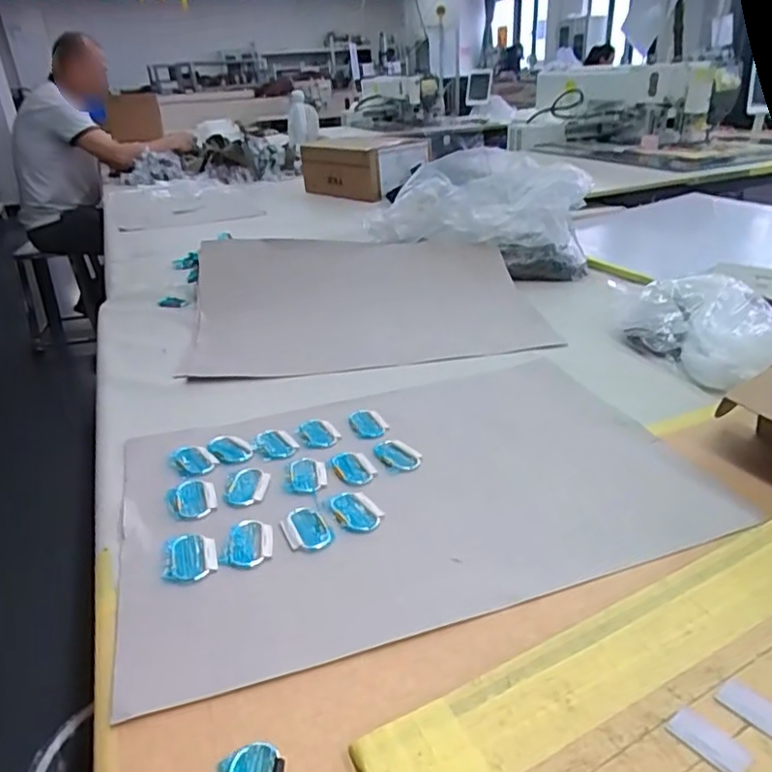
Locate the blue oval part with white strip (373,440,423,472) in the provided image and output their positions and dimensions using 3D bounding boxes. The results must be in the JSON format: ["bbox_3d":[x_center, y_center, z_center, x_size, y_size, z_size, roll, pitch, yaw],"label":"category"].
[{"bbox_3d":[0.012,0.074,0.649,0.037,0.004,0.059,-23,33,-32],"label":"blue oval part with white strip"}]

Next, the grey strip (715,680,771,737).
[{"bbox_3d":[0.229,0.199,0.368,0.022,0.004,0.042,-25,35,-32],"label":"grey strip"}]

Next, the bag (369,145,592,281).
[{"bbox_3d":[0.202,-0.343,1.181,0.401,0.157,0.304,17,34,34],"label":"bag"}]

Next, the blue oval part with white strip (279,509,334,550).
[{"bbox_3d":[-0.074,0.129,0.546,0.039,0.005,0.057,-15,30,-21],"label":"blue oval part with white strip"}]

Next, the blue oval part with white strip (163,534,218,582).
[{"bbox_3d":[-0.168,0.145,0.514,0.041,0.008,0.057,-10,28,-12],"label":"blue oval part with white strip"}]

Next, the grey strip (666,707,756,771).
[{"bbox_3d":[0.190,0.208,0.351,0.023,0.004,0.042,-24,35,-31],"label":"grey strip"}]

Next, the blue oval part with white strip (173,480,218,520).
[{"bbox_3d":[-0.188,0.110,0.588,0.038,0.007,0.057,-13,29,-18],"label":"blue oval part with white strip"}]

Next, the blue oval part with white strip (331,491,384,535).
[{"bbox_3d":[-0.028,0.118,0.565,0.038,0.004,0.058,-20,32,-28],"label":"blue oval part with white strip"}]

